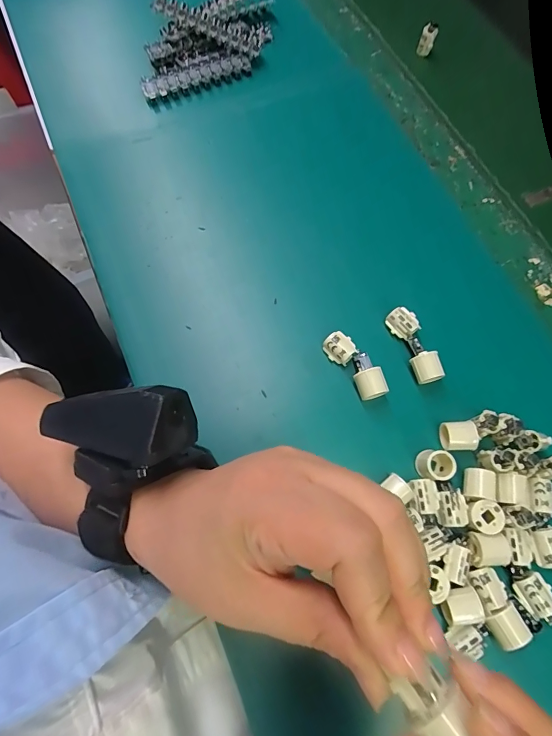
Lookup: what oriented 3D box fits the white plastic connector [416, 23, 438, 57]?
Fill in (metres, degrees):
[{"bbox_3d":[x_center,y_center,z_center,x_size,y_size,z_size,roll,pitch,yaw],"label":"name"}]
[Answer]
[{"bbox_3d":[0.157,-0.341,0.414,0.015,0.025,0.010,16,71,4],"label":"white plastic connector"}]

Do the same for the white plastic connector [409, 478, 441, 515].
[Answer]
[{"bbox_3d":[0.096,0.082,0.258,0.016,0.008,0.021,-9,70,-7],"label":"white plastic connector"}]

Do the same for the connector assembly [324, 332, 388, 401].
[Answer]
[{"bbox_3d":[0.059,-0.003,0.288,0.025,0.018,0.055,-29,73,-13],"label":"connector assembly"}]

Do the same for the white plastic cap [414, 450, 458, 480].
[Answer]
[{"bbox_3d":[0.104,0.065,0.264,0.022,0.018,0.018,4,69,-2],"label":"white plastic cap"}]

